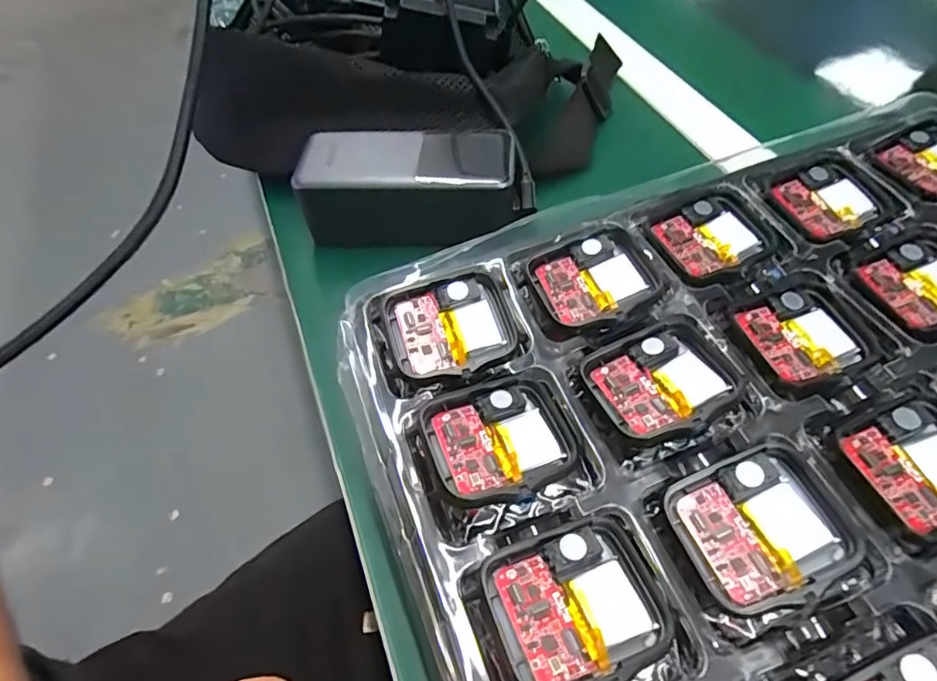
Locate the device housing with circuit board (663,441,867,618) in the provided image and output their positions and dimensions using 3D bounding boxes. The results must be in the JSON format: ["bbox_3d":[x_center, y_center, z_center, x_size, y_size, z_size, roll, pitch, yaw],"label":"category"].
[{"bbox_3d":[0.080,0.051,0.149,0.042,0.011,0.037,-19,56,-10],"label":"device housing with circuit board"}]

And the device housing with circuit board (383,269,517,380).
[{"bbox_3d":[-0.006,-0.004,0.190,0.044,0.012,0.037,-13,55,-6],"label":"device housing with circuit board"}]

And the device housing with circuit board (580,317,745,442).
[{"bbox_3d":[0.065,0.012,0.175,0.045,0.011,0.038,-21,56,-11],"label":"device housing with circuit board"}]

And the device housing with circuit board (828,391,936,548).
[{"bbox_3d":[0.133,0.036,0.158,0.044,0.004,0.037,-20,56,-11],"label":"device housing with circuit board"}]

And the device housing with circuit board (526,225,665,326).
[{"bbox_3d":[0.047,-0.023,0.198,0.043,0.008,0.036,-17,56,-9],"label":"device housing with circuit board"}]

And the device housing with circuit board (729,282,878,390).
[{"bbox_3d":[0.115,-0.002,0.185,0.042,0.004,0.037,-18,56,-9],"label":"device housing with circuit board"}]

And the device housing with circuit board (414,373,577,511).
[{"bbox_3d":[0.011,0.030,0.167,0.044,0.010,0.038,-20,56,-11],"label":"device housing with circuit board"}]

